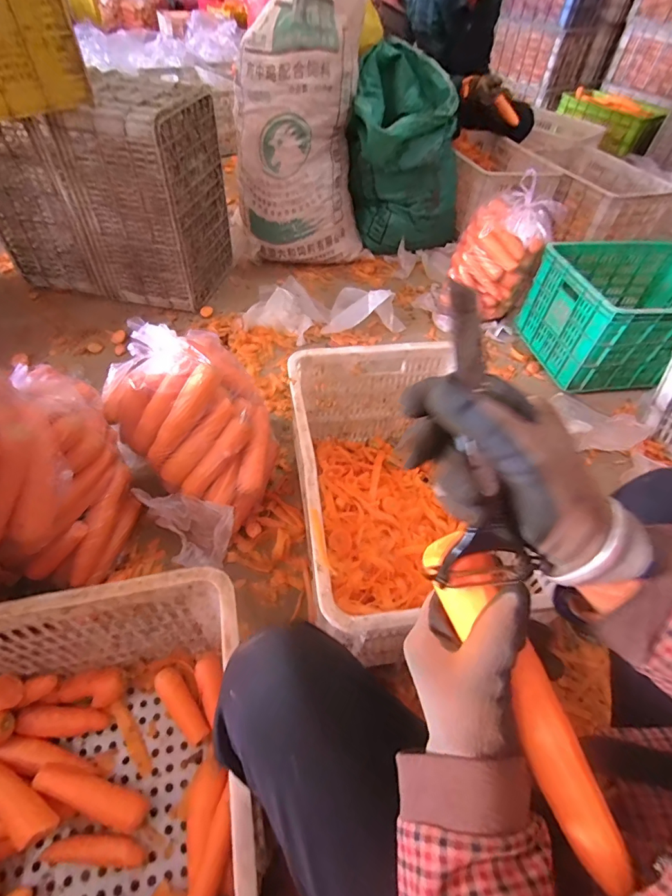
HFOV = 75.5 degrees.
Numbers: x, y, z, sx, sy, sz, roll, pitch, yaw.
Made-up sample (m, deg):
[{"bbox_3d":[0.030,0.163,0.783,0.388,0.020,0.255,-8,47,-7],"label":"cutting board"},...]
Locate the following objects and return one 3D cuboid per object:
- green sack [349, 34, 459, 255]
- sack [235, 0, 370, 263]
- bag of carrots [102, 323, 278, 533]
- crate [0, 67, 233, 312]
[{"bbox_3d":[0.248,-0.945,1.446,0.407,0.486,0.312,5,50,-1],"label":"green sack"},{"bbox_3d":[-0.093,-0.962,1.263,0.397,0.697,0.233,-3,51,-8],"label":"sack"},{"bbox_3d":[-0.269,-0.072,0.834,0.345,0.213,0.247,30,54,18],"label":"bag of carrots"},{"bbox_3d":[-0.626,-0.720,1.218,0.534,0.464,0.314,13,50,5],"label":"crate"}]

